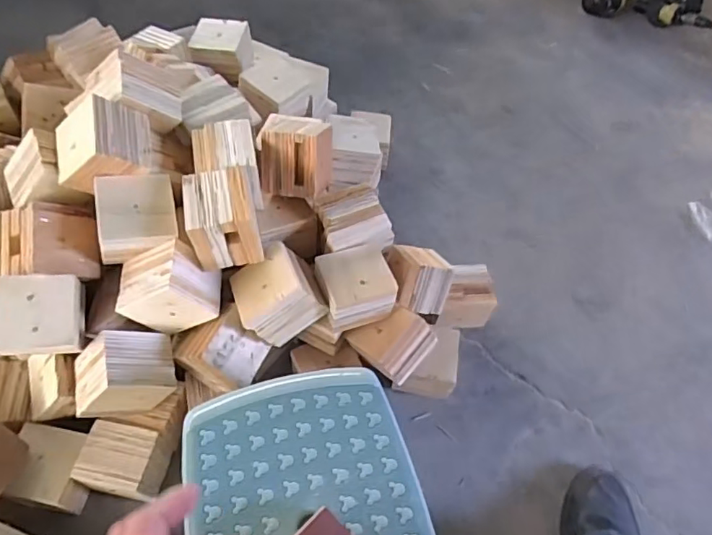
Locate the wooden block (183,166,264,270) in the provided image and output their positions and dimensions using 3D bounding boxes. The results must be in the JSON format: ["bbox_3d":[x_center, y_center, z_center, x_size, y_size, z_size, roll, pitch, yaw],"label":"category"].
[{"bbox_3d":[-0.174,-0.067,0.712,0.090,0.088,0.109,-8,58,-9],"label":"wooden block"}]

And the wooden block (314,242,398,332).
[{"bbox_3d":[0.000,0.026,0.761,0.096,0.081,0.090,-15,59,-13],"label":"wooden block"}]

